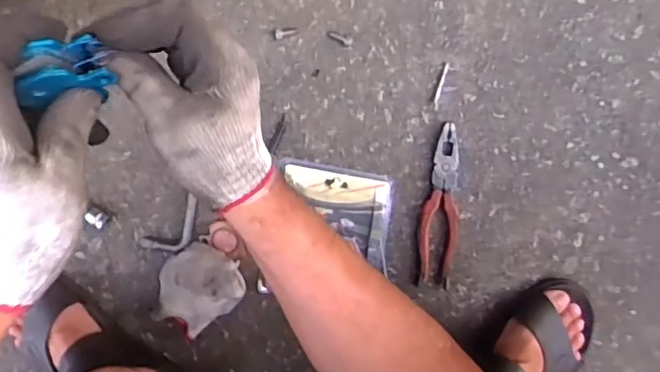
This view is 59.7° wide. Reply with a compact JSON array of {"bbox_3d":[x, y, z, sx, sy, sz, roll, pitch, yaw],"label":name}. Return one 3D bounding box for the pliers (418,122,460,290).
[{"bbox_3d":[0.130,0.025,0.677,0.044,0.015,0.193,5,96,2],"label":"pliers"}]

